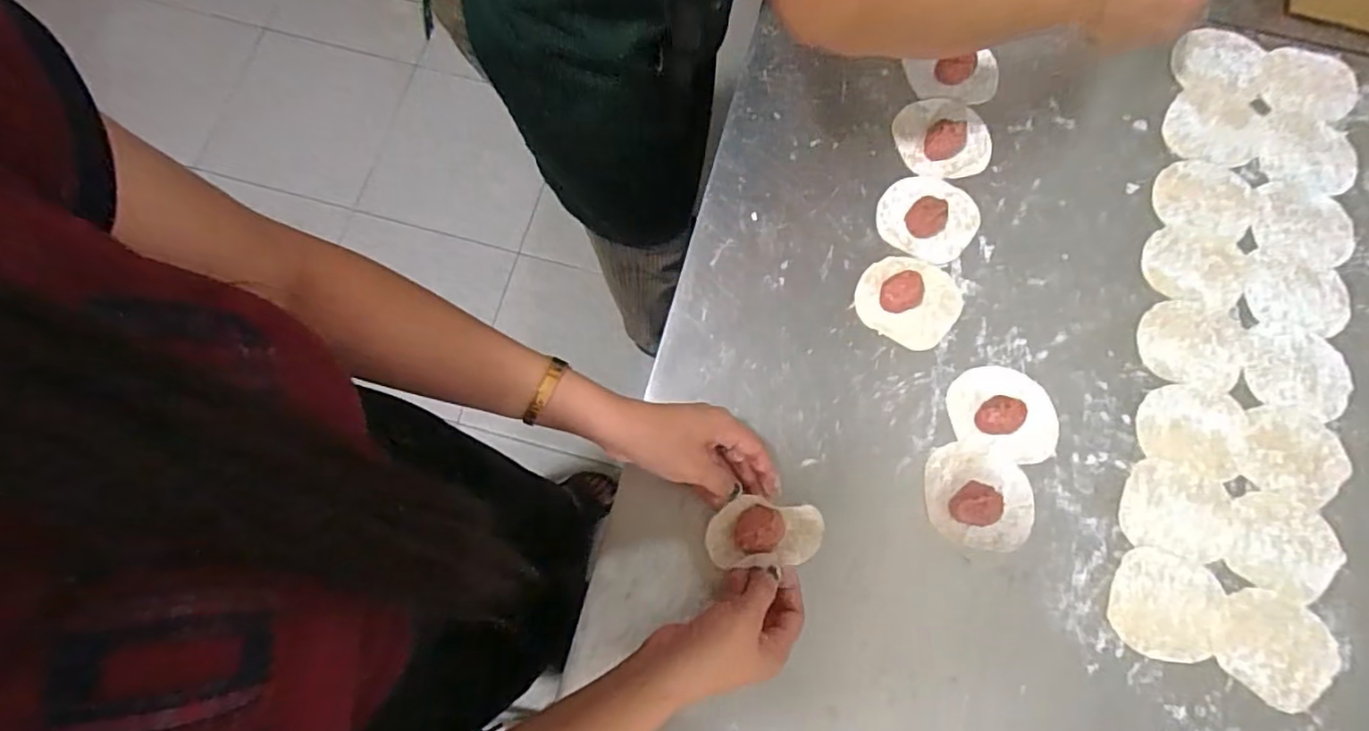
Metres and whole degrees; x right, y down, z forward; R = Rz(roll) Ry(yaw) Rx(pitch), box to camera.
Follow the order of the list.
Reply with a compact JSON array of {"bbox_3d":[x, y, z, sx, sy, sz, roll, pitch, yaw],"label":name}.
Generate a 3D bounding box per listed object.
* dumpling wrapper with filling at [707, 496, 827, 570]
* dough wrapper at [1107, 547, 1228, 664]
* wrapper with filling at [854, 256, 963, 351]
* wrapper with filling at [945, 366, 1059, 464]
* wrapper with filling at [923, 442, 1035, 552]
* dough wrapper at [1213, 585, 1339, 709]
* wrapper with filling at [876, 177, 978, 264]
[{"bbox_3d":[0.063,0.128,0.492,0.089,0.029,0.050,-2,73,-1],"label":"dumpling wrapper with filling"},{"bbox_3d":[0.368,0.183,0.486,0.081,0.004,0.077,22,77,5],"label":"dough wrapper"},{"bbox_3d":[0.193,-0.059,0.542,0.082,0.022,0.079,0,76,0],"label":"wrapper with filling"},{"bbox_3d":[0.262,0.036,0.517,0.089,0.022,0.074,21,76,5],"label":"wrapper with filling"},{"bbox_3d":[0.234,0.102,0.499,0.083,0.026,0.077,11,76,3],"label":"wrapper with filling"},{"bbox_3d":[0.446,0.214,0.480,0.080,0.004,0.074,27,77,6],"label":"dough wrapper"},{"bbox_3d":[0.217,-0.135,0.562,0.081,0.021,0.081,0,76,0],"label":"wrapper with filling"}]

